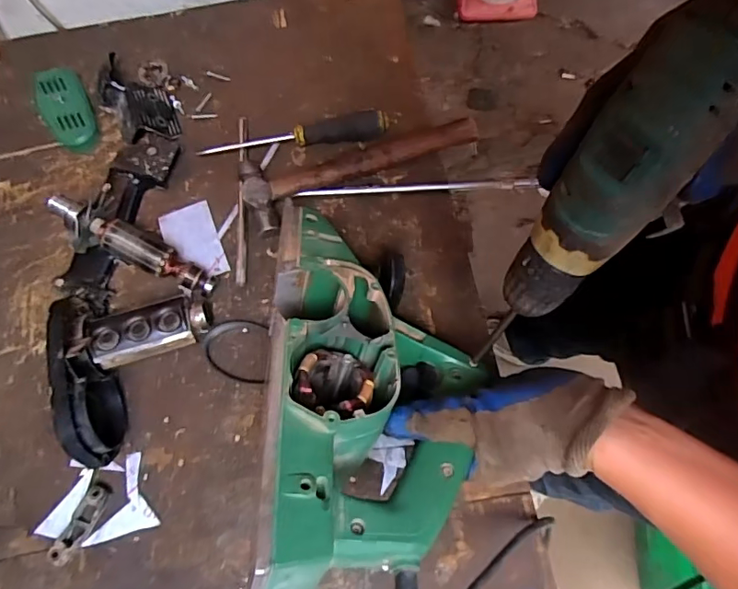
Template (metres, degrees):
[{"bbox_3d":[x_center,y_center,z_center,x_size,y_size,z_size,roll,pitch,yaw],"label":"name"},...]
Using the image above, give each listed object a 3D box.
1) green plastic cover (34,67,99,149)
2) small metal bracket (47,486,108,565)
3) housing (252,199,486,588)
[{"bbox_3d":[-0.319,-0.196,0.551,0.047,0.022,0.105,-23,71,-8],"label":"green plastic cover"},{"bbox_3d":[-0.231,0.183,0.415,0.018,0.012,0.059,23,71,9],"label":"small metal bracket"},{"bbox_3d":[0.002,0.062,0.372,0.159,0.065,0.290,18,45,-19],"label":"housing"}]

